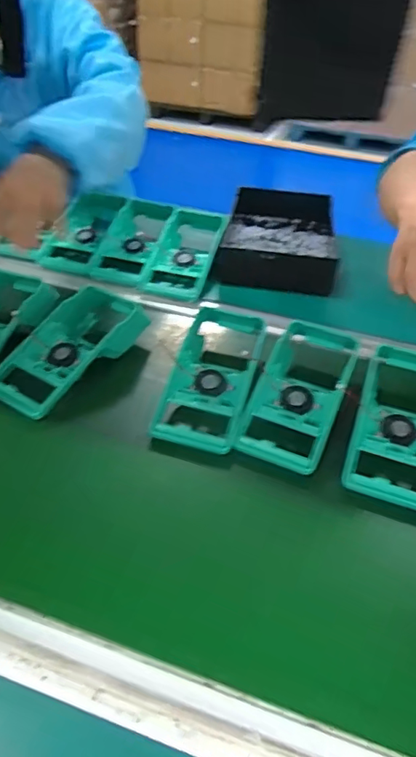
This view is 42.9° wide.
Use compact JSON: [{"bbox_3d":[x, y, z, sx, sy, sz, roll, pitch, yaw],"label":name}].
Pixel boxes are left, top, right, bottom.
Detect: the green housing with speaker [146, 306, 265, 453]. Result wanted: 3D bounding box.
[{"bbox_3d":[0.007,-0.007,0.549,0.093,0.040,0.189,10,51,11],"label":"green housing with speaker"}]

